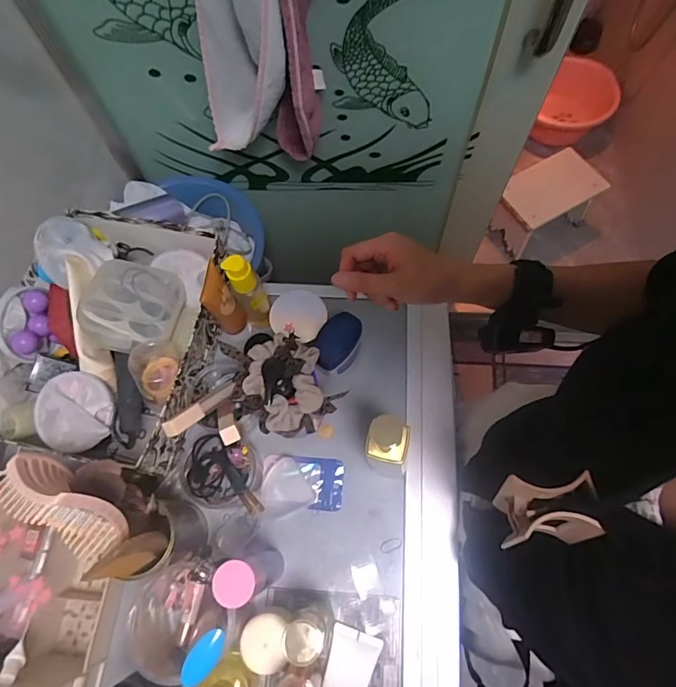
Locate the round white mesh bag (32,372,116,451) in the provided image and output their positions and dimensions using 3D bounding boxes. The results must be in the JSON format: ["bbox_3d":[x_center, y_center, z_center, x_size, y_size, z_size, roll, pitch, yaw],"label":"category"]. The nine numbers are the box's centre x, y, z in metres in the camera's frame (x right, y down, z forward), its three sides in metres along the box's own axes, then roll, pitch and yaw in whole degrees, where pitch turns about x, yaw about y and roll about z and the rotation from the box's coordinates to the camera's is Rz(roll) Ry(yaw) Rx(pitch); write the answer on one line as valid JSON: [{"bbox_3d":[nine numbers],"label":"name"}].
[{"bbox_3d":[-0.304,0.078,0.520,0.089,0.024,0.086,-1,69,3],"label":"round white mesh bag"}]

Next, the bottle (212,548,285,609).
[{"bbox_3d":[-0.083,0.225,0.441,0.035,0.152,0.033,-11,69,-2],"label":"bottle"}]

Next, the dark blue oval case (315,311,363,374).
[{"bbox_3d":[0.002,0.000,0.544,0.043,0.052,0.073,30,73,13],"label":"dark blue oval case"}]

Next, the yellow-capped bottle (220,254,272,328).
[{"bbox_3d":[-0.107,-0.060,0.556,0.032,0.137,0.028,-2,69,2],"label":"yellow-capped bottle"}]

